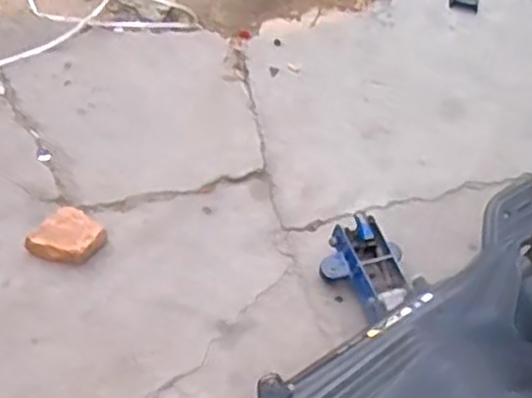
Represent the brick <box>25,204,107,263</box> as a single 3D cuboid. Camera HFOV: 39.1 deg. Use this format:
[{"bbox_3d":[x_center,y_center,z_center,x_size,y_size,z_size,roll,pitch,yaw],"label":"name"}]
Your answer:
[{"bbox_3d":[-0.418,0.087,1.570,0.126,0.073,0.136,37,62,17],"label":"brick"}]

